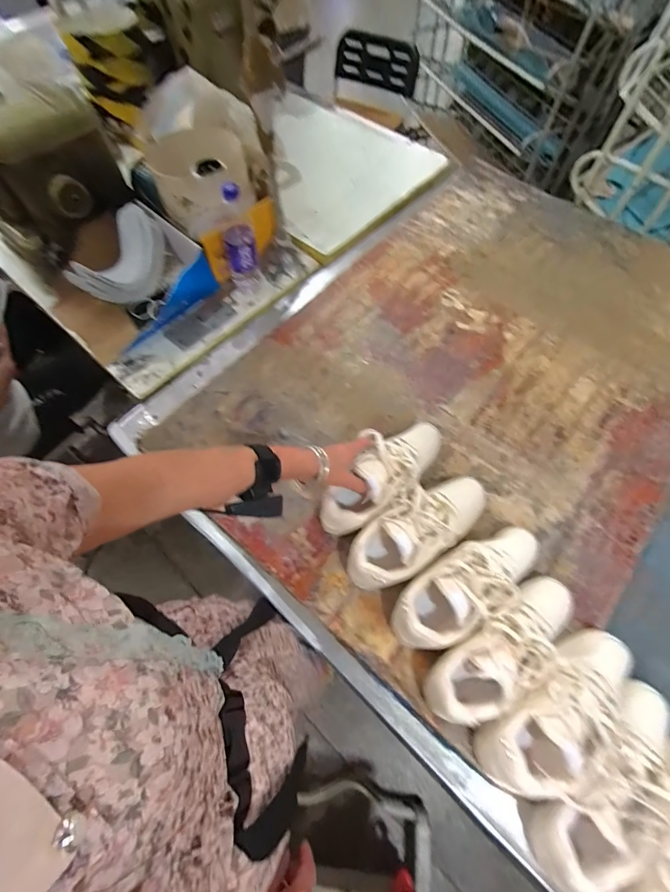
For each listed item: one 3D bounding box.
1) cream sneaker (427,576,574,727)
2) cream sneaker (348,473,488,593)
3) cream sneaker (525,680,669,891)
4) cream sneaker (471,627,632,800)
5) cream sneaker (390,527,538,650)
[{"bbox_3d":[0.240,0.280,0.554,0.259,0.109,0.089,-28,68,-13],"label":"cream sneaker"},{"bbox_3d":[0.135,0.131,0.632,0.257,0.106,0.093,-32,68,-14],"label":"cream sneaker"},{"bbox_3d":[0.354,0.418,0.499,0.254,0.086,0.116,-34,69,-15],"label":"cream sneaker"},{"bbox_3d":[0.301,0.339,0.519,0.256,0.089,0.096,-32,69,-14],"label":"cream sneaker"},{"bbox_3d":[0.200,0.206,0.594,0.249,0.109,0.095,-27,67,-12],"label":"cream sneaker"}]

